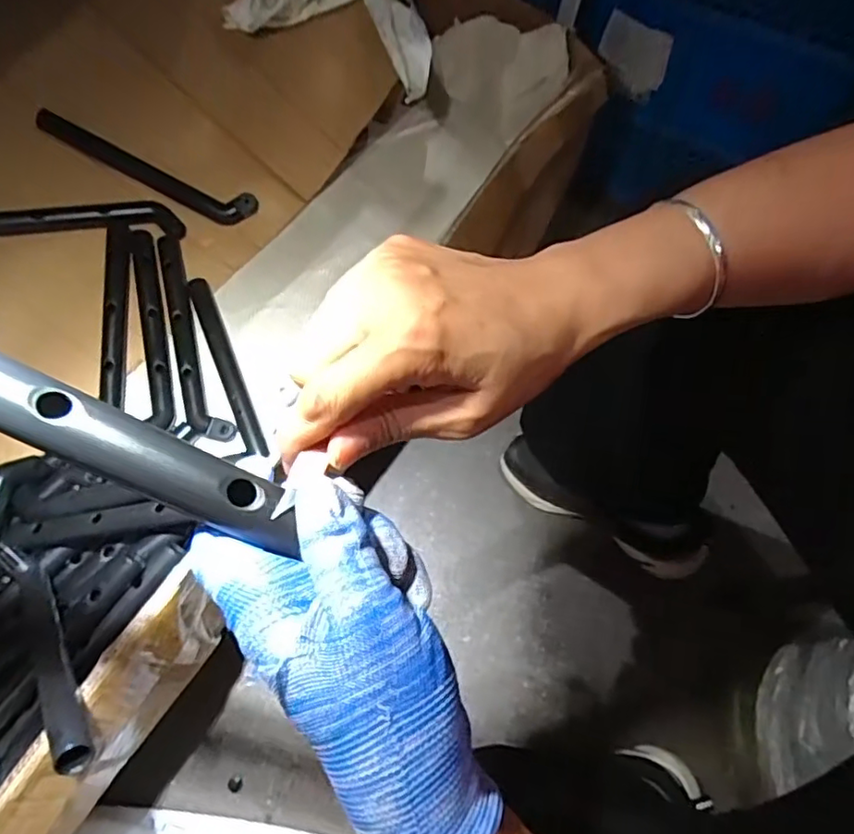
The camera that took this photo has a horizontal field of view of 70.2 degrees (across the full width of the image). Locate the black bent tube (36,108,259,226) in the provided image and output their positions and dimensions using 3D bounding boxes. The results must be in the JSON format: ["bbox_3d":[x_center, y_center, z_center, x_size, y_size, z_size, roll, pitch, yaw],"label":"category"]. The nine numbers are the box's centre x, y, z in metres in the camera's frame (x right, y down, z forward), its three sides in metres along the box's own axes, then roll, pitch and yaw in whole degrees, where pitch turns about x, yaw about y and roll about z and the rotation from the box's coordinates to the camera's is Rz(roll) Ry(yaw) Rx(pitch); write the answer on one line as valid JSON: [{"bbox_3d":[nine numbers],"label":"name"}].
[{"bbox_3d":[-0.328,-0.293,0.718,0.257,0.024,0.039,25,70,-3],"label":"black bent tube"}]

